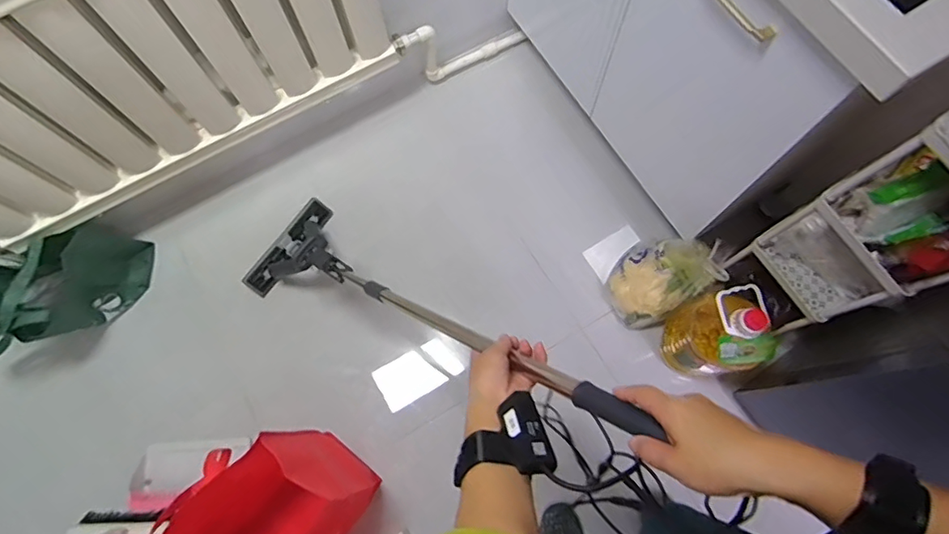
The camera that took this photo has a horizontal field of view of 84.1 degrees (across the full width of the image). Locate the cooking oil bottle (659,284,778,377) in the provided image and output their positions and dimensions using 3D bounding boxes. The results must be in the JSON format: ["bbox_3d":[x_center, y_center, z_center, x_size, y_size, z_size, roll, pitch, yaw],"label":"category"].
[{"bbox_3d":[0.510,0.151,1.143,0.137,0.300,0.170,-24,75,-6],"label":"cooking oil bottle"}]

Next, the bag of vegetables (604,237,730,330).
[{"bbox_3d":[0.456,0.023,1.271,0.266,0.127,0.212,-32,76,-8],"label":"bag of vegetables"}]

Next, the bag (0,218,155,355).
[{"bbox_3d":[-0.982,0.051,1.222,0.214,0.277,0.361,19,75,6],"label":"bag"}]

